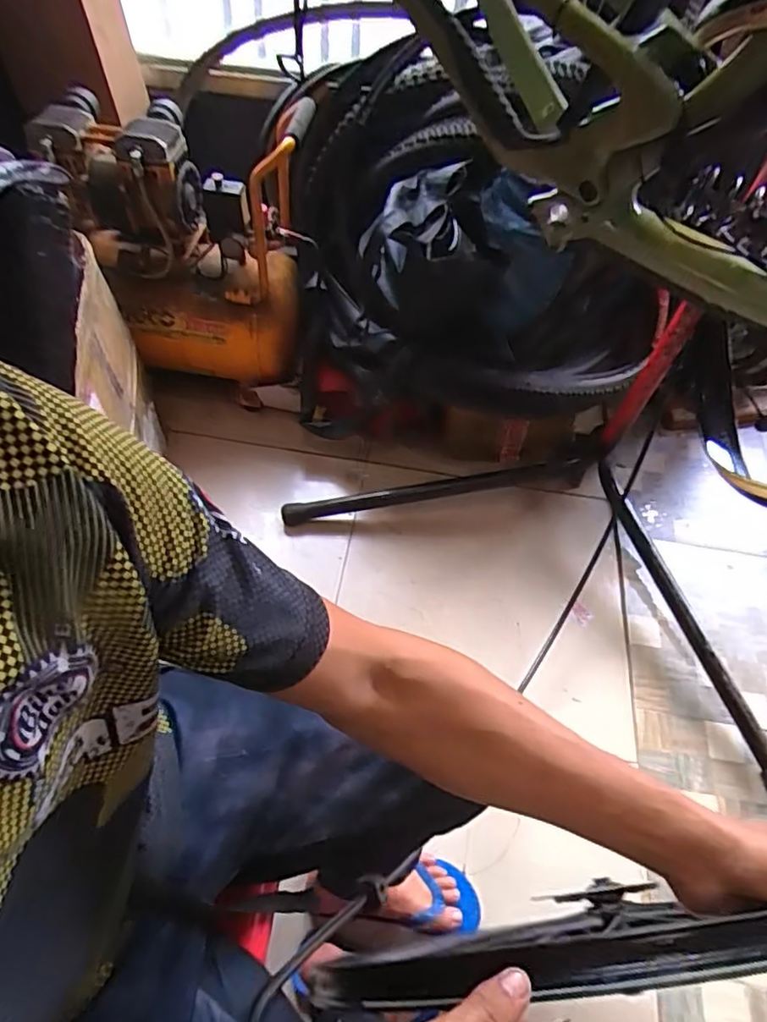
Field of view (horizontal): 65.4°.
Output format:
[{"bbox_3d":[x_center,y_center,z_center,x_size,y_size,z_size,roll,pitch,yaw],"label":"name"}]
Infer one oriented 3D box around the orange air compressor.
[{"bbox_3d":[-0.407,-0.572,1.291,0.499,0.463,0.288,10,56,3],"label":"orange air compressor"}]

